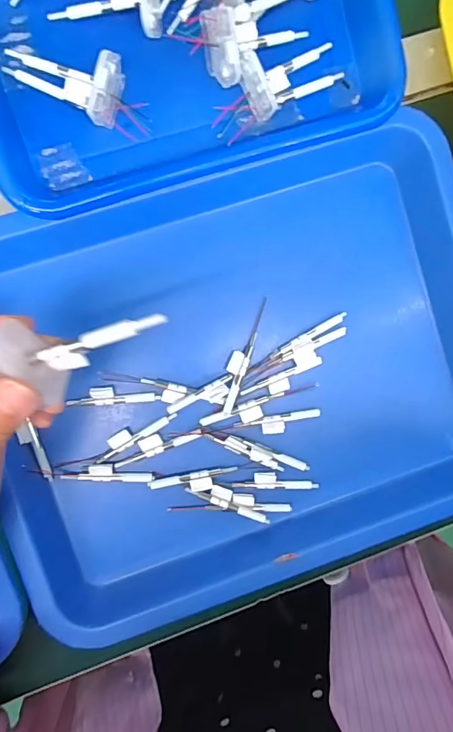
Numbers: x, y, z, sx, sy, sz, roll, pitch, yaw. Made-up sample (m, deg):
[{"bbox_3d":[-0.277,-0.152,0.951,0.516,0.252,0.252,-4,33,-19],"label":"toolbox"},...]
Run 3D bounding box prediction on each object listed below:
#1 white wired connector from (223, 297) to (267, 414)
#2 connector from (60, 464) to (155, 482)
[{"bbox_3d":[0.011,-0.008,0.299,0.013,0.006,0.079,21,80,-8],"label":"white wired connector"},{"bbox_3d":[-0.078,0.071,0.294,0.058,0.004,0.011,3,92,-6],"label":"connector"}]

